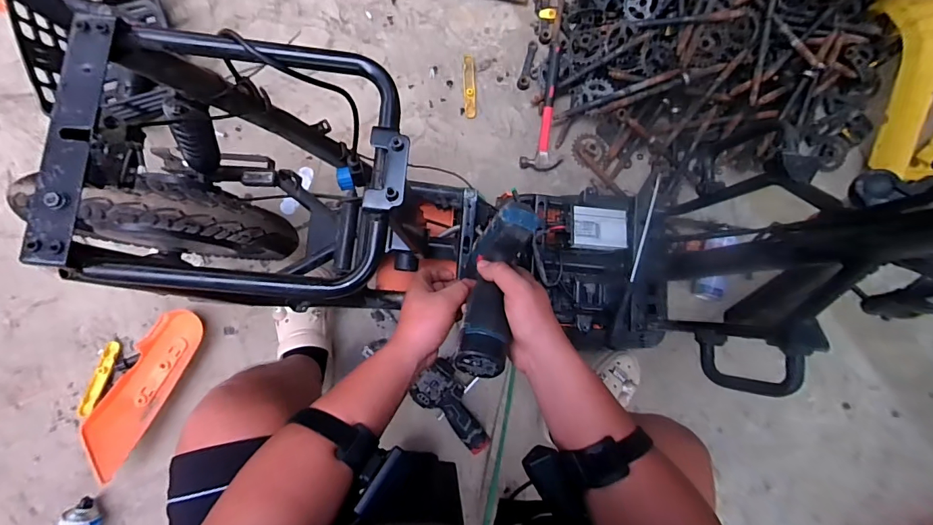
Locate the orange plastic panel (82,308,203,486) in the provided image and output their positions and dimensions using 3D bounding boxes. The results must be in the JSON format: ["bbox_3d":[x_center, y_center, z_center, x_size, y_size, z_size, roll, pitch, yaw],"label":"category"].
[{"bbox_3d":[-0.686,0.259,0.911,0.114,0.057,0.349,26,83,-4],"label":"orange plastic panel"}]

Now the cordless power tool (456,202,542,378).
[{"bbox_3d":[0.027,0.033,0.488,0.056,0.094,0.187,18,70,-4],"label":"cordless power tool"}]

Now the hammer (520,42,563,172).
[{"bbox_3d":[0.192,-0.378,1.060,0.096,0.034,0.299,6,97,-5],"label":"hammer"}]

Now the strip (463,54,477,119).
[{"bbox_3d":[0.009,-0.437,1.072,0.031,0.016,0.159,-2,86,-7],"label":"strip"}]

